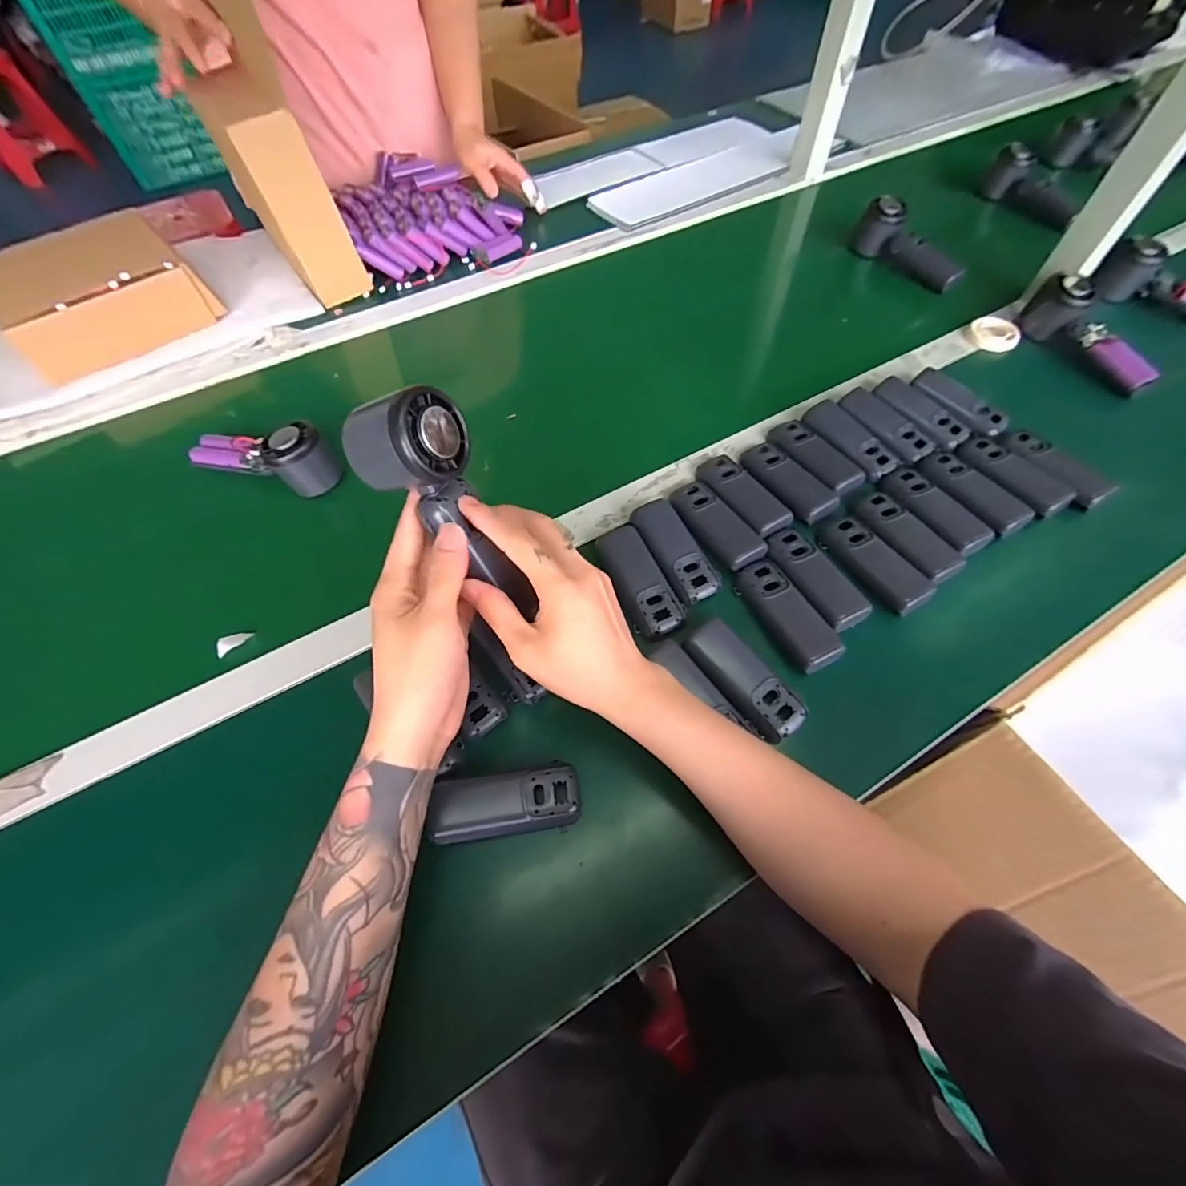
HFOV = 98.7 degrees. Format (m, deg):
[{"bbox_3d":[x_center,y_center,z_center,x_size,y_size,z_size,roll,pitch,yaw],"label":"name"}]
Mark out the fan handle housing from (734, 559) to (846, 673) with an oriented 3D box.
[{"bbox_3d":[0.166,0.016,0.434,0.040,0.017,0.104,-27,63,-14],"label":"fan handle housing"}]

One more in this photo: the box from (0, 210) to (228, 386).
[{"bbox_3d":[-0.605,-0.373,0.629,0.210,0.077,0.179,-39,67,-20],"label":"box"}]

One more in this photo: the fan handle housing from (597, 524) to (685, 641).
[{"bbox_3d":[0.042,-0.010,0.452,0.044,0.017,0.108,-23,62,-12],"label":"fan handle housing"}]

